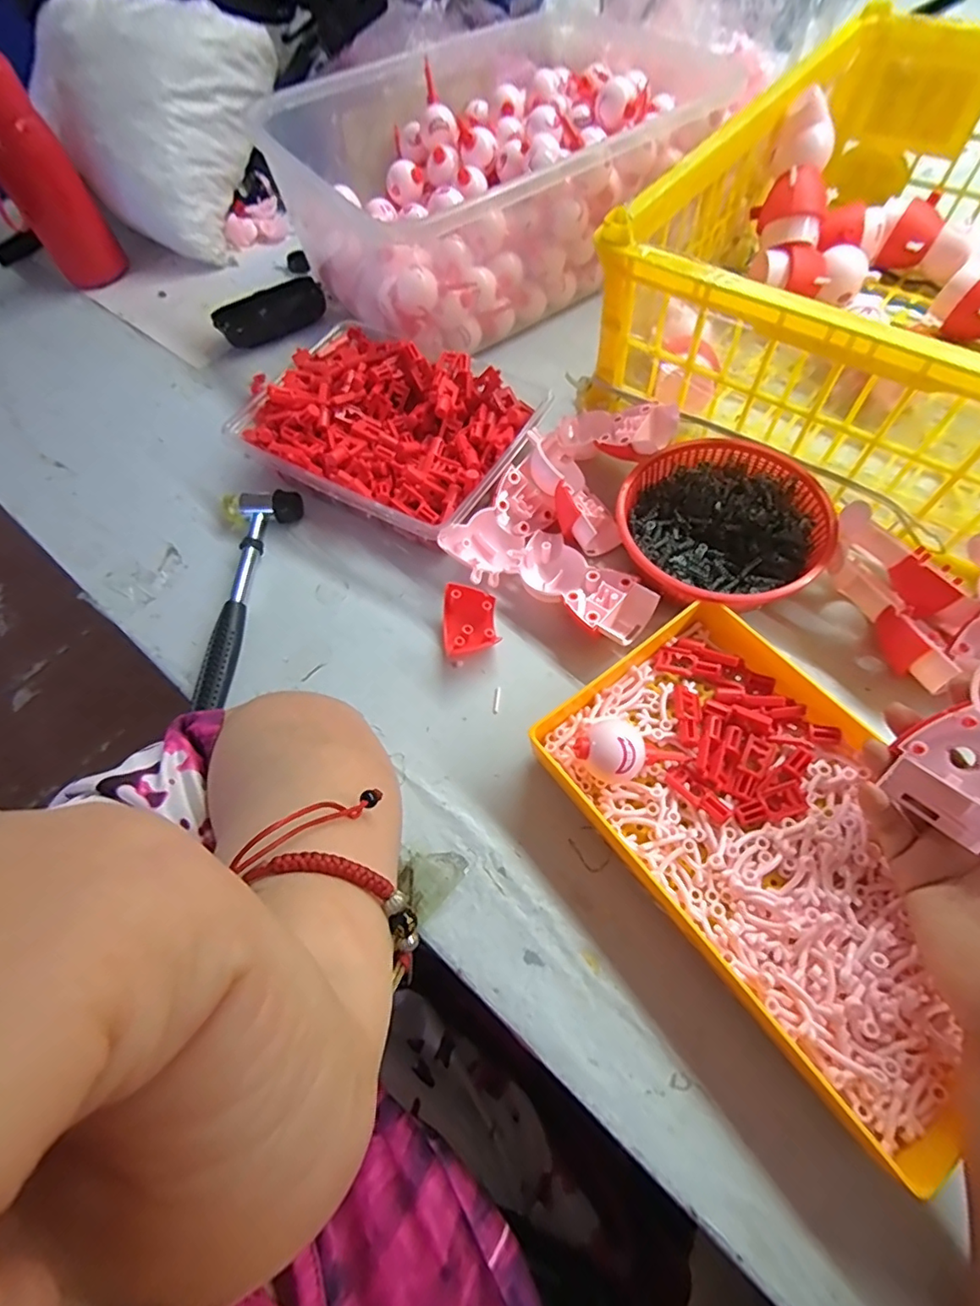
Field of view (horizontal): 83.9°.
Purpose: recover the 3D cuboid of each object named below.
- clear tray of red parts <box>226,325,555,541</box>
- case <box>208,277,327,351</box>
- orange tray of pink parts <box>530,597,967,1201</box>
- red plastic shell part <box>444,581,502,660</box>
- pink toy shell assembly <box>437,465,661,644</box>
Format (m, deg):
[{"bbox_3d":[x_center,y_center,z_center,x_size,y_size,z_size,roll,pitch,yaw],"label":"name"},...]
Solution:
[{"bbox_3d":[-0.087,-0.183,0.450,0.239,0.058,0.169,32,68,19],"label":"clear tray of red parts"},{"bbox_3d":[-0.226,-0.350,0.566,0.108,0.030,0.048,-29,64,-11],"label":"case"},{"bbox_3d":[0.155,0.091,0.294,0.152,0.049,0.241,-35,65,-14],"label":"orange tray of pink parts"},{"bbox_3d":[-0.014,-0.020,0.375,0.037,0.029,0.043,-4,62,2],"label":"red plastic shell part"},{"bbox_3d":[0.045,-0.060,0.387,0.146,0.038,0.084,38,70,21],"label":"pink toy shell assembly"}]

